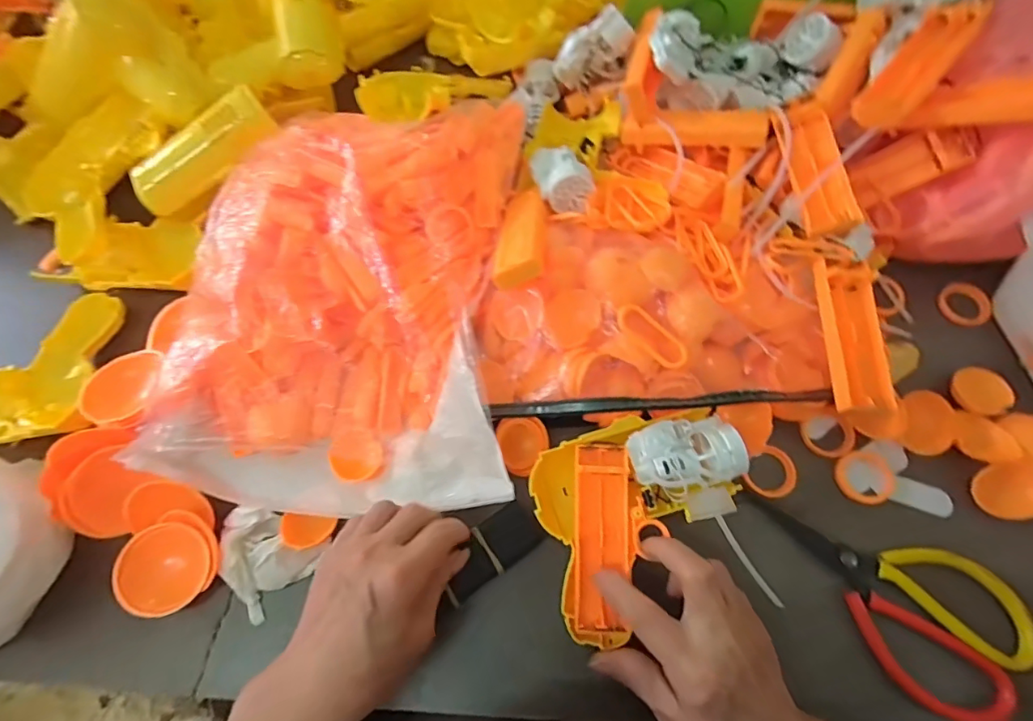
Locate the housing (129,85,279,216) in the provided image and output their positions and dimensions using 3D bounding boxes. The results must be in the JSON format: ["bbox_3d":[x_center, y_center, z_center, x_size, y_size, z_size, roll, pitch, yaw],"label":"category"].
[{"bbox_3d":[-0.261,-0.172,0.423,0.126,0.032,0.032,-38,70,2],"label":"housing"}]

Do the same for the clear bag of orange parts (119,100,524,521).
[{"bbox_3d":[-0.111,-0.072,0.368,0.239,0.068,0.344,6,68,6],"label":"clear bag of orange parts"}]

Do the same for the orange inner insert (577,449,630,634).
[{"bbox_3d":[0.053,0.108,0.319,0.034,0.017,0.108,4,76,5],"label":"orange inner insert"}]

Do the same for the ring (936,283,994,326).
[{"bbox_3d":[0.351,-0.044,0.398,0.031,0.015,0.038,-26,68,-8],"label":"ring"}]

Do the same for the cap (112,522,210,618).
[{"bbox_3d":[-0.226,0.132,0.323,0.053,0.005,0.054,2,69,-6],"label":"cap"}]

